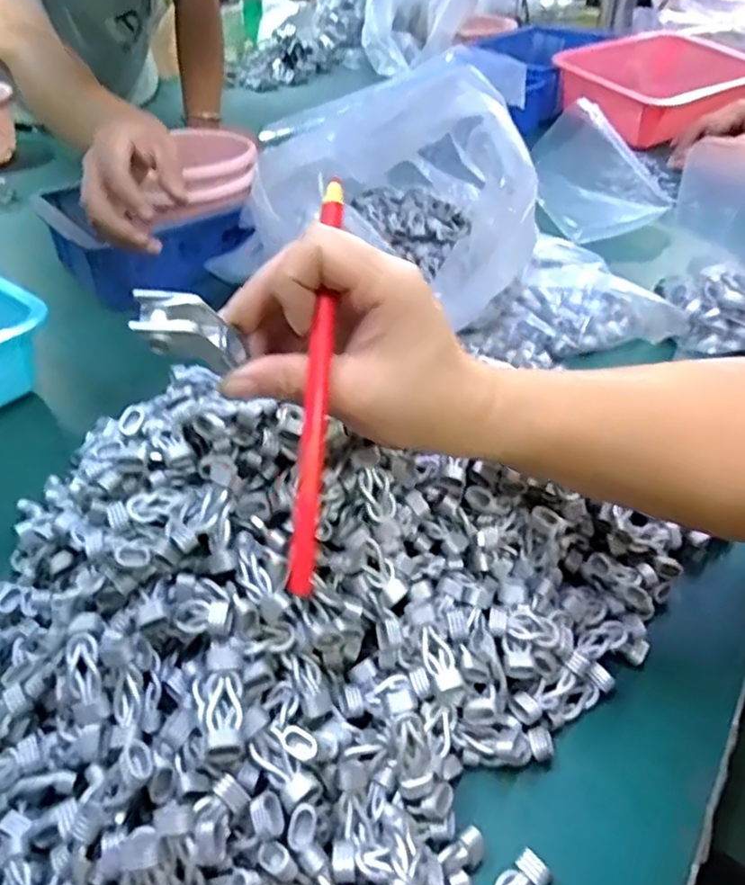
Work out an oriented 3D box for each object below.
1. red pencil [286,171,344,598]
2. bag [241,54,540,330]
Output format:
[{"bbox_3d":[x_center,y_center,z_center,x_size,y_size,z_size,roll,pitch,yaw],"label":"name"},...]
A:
[{"bbox_3d":[-0.022,-0.025,0.272,0.010,0.005,0.166,3,81,6],"label":"red pencil"},{"bbox_3d":[0.017,-0.207,0.563,0.213,0.167,0.185,4,41,6],"label":"bag"}]

